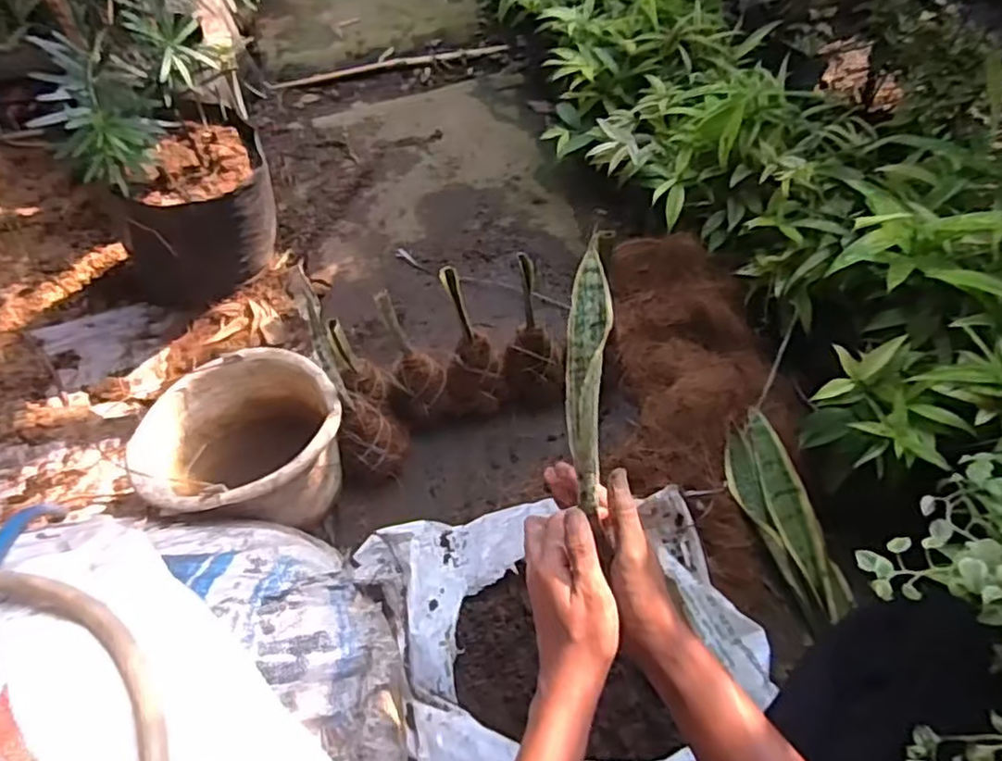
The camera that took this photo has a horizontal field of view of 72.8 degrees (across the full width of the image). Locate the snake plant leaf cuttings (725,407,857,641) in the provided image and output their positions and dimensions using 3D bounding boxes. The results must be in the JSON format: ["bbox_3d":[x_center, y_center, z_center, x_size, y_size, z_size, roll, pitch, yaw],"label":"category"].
[{"bbox_3d":[0.334,0.163,0.804,0.071,0.032,0.249,-16,72,-12],"label":"snake plant leaf cuttings"}]

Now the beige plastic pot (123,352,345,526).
[{"bbox_3d":[-0.320,0.097,0.866,0.228,0.188,0.218,0,52,0],"label":"beige plastic pot"}]

